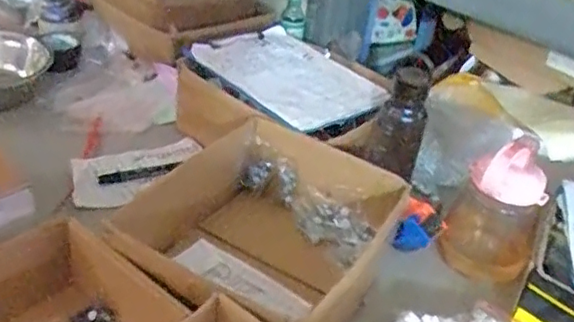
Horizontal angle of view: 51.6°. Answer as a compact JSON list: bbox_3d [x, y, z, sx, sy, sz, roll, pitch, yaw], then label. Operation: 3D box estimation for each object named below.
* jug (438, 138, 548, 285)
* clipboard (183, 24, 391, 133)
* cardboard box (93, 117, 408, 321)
[{"bbox_3d":[0.277,0.067,0.780,0.110,0.205,0.104,20,36,18],"label":"jug"},{"bbox_3d":[0.006,-0.147,0.978,0.232,0.024,0.302,-24,45,-38],"label":"clipboard"},{"bbox_3d":[-0.030,0.091,0.726,0.276,0.119,0.307,26,38,25],"label":"cardboard box"}]

